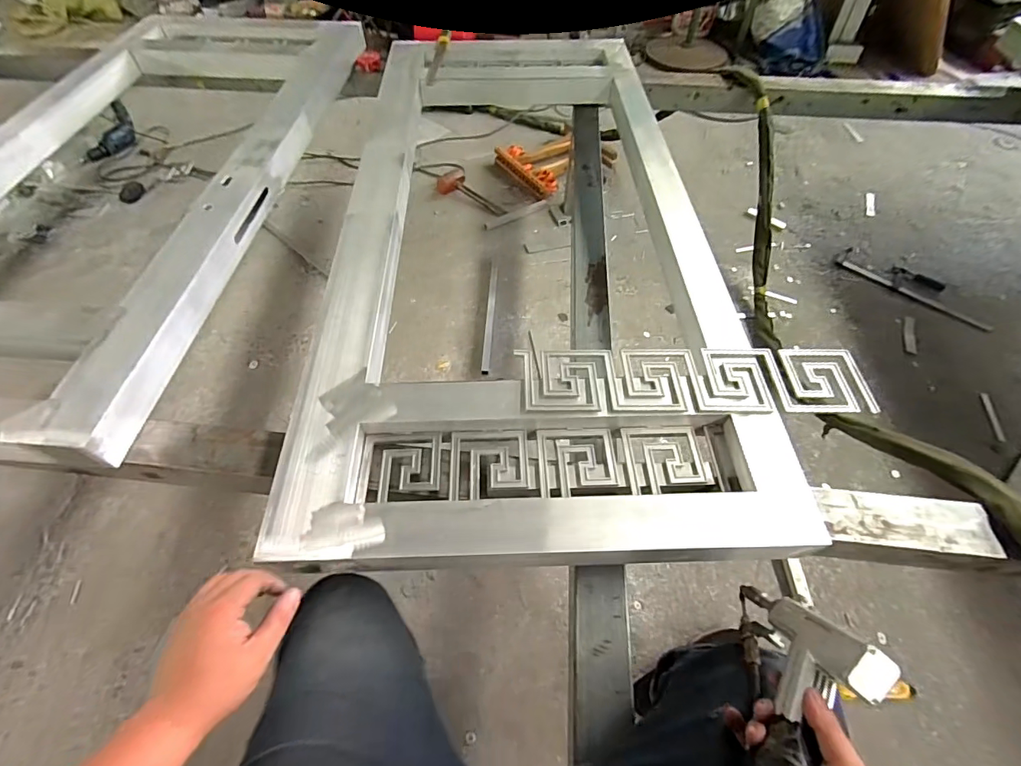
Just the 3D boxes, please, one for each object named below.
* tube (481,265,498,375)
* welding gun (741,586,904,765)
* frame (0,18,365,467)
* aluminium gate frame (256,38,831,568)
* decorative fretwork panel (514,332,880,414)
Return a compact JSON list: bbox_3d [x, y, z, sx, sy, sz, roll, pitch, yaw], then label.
[{"bbox_3d":[-0.063,-0.210,1.430,0.026,0.020,0.441,2,56,2],"label":"tube"},{"bbox_3d":[0.240,0.321,0.398,0.060,0.174,0.384,27,45,18],"label":"welding gun"},{"bbox_3d":[-0.910,-0.545,1.124,0.741,0.109,1.550,3,56,2],"label":"frame"},{"bbox_3d":[0.028,-0.381,0.995,0.722,0.064,1.469,-2,56,-1],"label":"aluminium gate frame"},{"bbox_3d":[0.278,-0.006,0.710,0.511,0.026,0.118,1,56,1],"label":"decorative fretwork panel"}]

